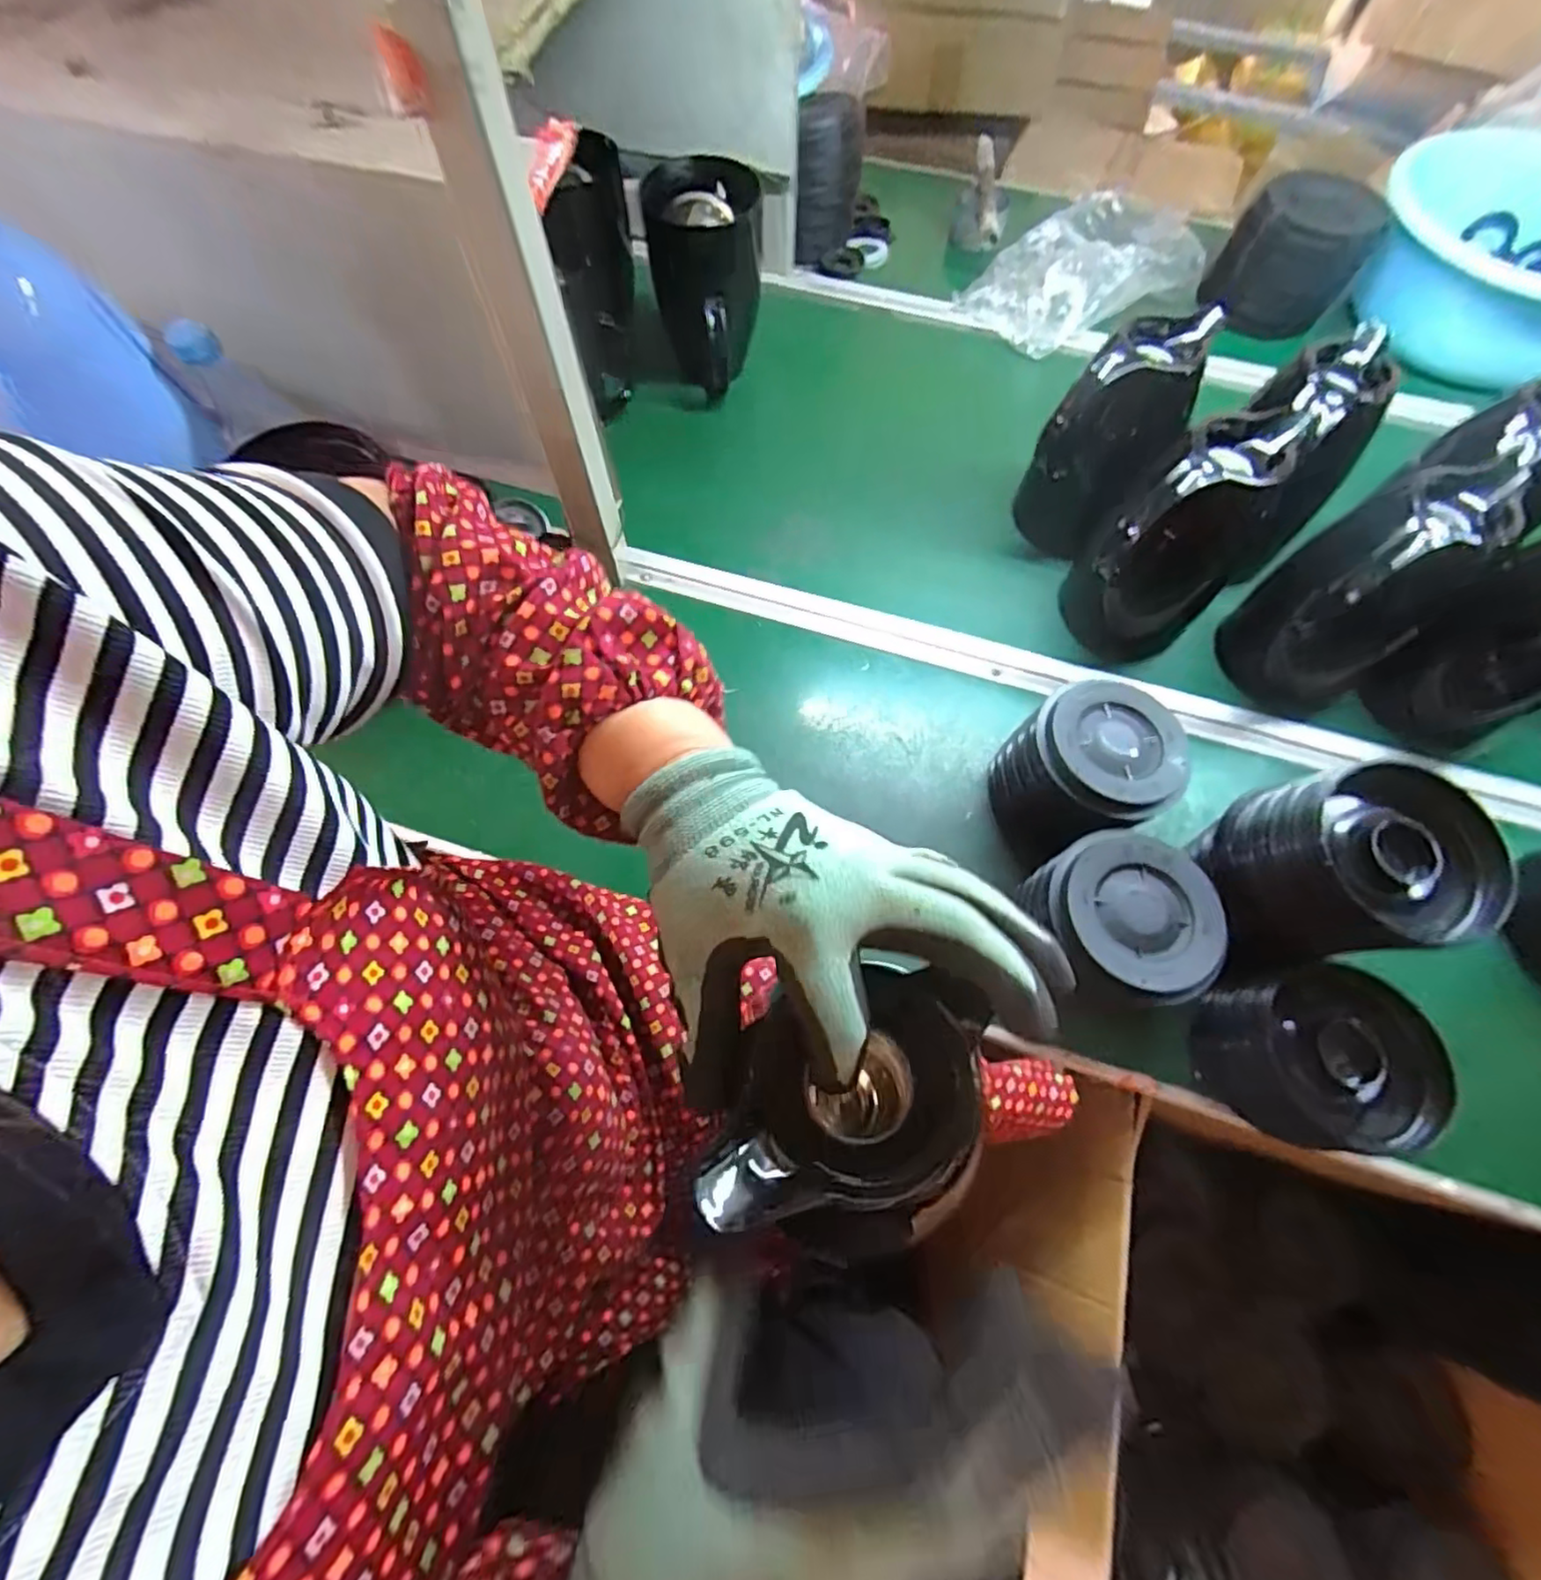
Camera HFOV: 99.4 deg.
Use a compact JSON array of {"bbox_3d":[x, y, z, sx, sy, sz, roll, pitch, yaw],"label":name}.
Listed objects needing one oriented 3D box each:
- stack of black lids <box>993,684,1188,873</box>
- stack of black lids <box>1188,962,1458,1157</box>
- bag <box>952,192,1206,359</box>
[{"bbox_3d":[0.261,-0.017,0.557,0.133,0.102,0.123,-21,68,-9],"label":"stack of black lids"},{"bbox_3d":[0.392,0.195,0.473,0.124,0.072,0.123,-17,67,-8],"label":"stack of black lids"},{"bbox_3d":[0.411,-0.692,0.869,0.286,0.068,0.222,-34,71,-14],"label":"bag"}]

